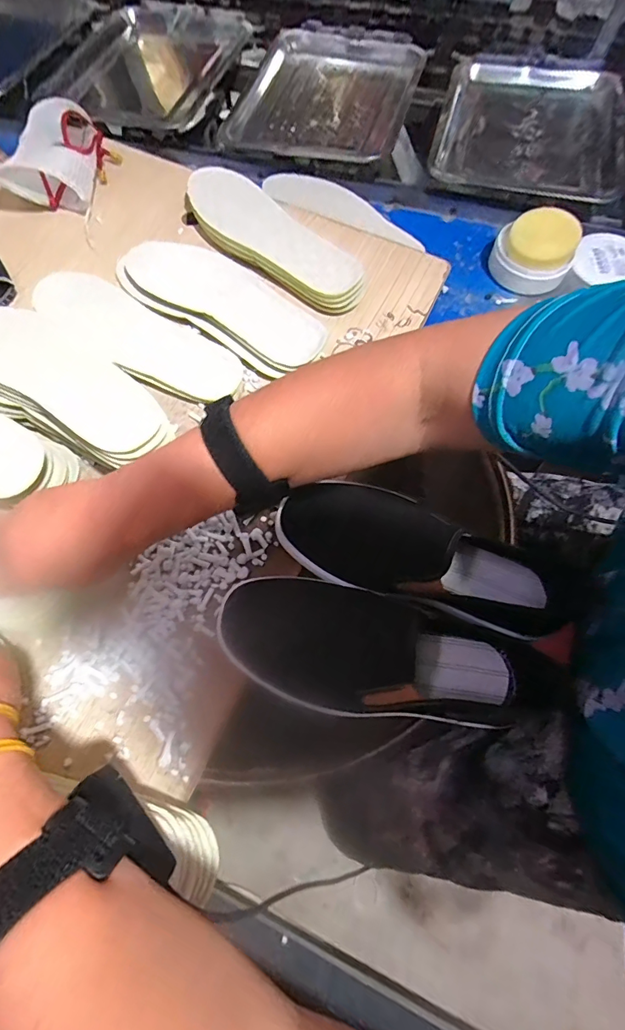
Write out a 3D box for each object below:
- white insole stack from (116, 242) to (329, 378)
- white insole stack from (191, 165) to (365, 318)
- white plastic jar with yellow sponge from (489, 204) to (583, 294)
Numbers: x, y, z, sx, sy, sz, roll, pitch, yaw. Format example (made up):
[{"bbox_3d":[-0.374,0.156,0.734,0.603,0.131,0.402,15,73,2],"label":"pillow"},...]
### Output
[{"bbox_3d":[-0.102,-0.237,0.488,0.250,0.043,0.105,32,70,12],"label":"white insole stack"},{"bbox_3d":[-0.046,-0.324,0.511,0.260,0.035,0.081,39,72,14],"label":"white insole stack"},{"bbox_3d":[0.296,-0.354,0.574,0.098,0.057,0.098,0,67,-1],"label":"white plastic jar with yellow sponge"}]

